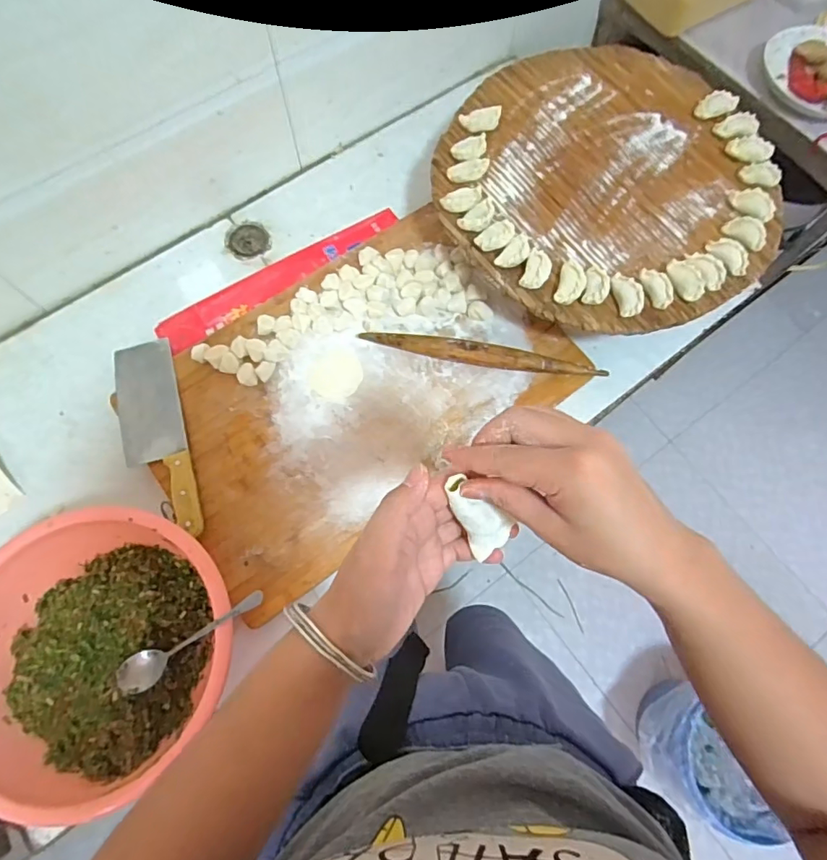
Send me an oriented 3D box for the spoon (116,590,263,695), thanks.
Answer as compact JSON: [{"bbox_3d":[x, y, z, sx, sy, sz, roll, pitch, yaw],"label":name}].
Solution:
[{"bbox_3d":[-0.233,0.220,0.532,0.179,0.021,0.036,-32,74,4],"label":"spoon"}]

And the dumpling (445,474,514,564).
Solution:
[{"bbox_3d":[0.039,0.054,0.313,0.028,0.012,0.060,-43,118,-13],"label":"dumpling"}]

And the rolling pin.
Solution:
[{"bbox_3d":[0.096,-0.100,0.694,0.323,0.030,0.027,9,72,2],"label":"rolling pin"}]

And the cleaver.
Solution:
[{"bbox_3d":[-0.334,0.006,0.654,0.079,0.018,0.279,-16,69,-9],"label":"cleaver"}]

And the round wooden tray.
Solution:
[{"bbox_3d":[0.254,-0.350,0.687,0.429,0.033,0.457,0,72,-1],"label":"round wooden tray"}]

